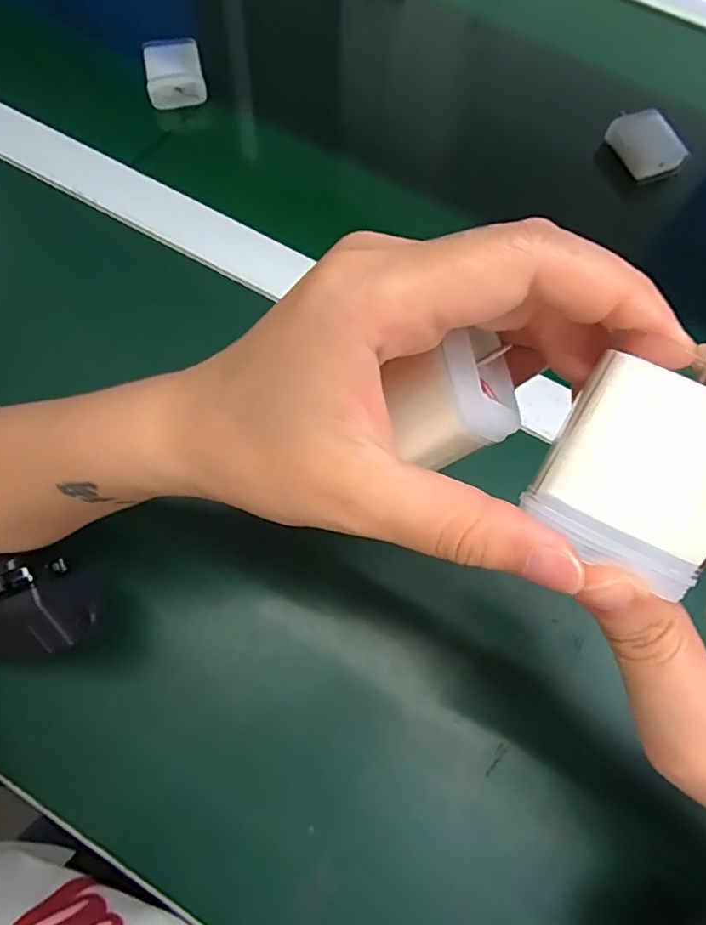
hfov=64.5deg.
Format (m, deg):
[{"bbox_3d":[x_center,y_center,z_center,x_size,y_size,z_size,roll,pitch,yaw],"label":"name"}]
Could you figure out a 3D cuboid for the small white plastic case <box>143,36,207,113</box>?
[{"bbox_3d":[-0.138,-0.300,0.432,0.042,0.024,0.045,-13,70,-7],"label":"small white plastic case"}]

